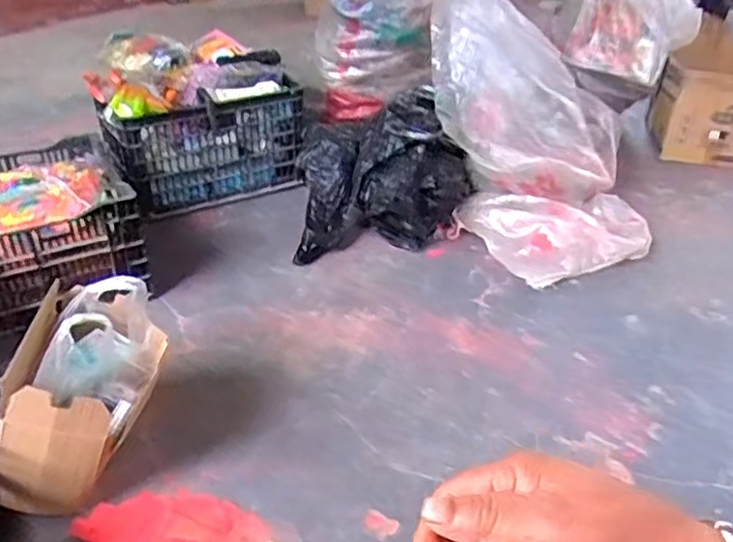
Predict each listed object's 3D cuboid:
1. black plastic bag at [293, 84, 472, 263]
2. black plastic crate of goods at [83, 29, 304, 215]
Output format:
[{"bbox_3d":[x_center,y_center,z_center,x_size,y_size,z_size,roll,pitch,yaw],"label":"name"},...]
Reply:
[{"bbox_3d":[0.049,-0.232,1.601,0.431,0.288,0.344,-1,31,-4],"label":"black plastic bag"},{"bbox_3d":[-0.449,-0.404,1.779,0.494,0.379,0.317,-18,37,-27],"label":"black plastic crate of goods"}]

